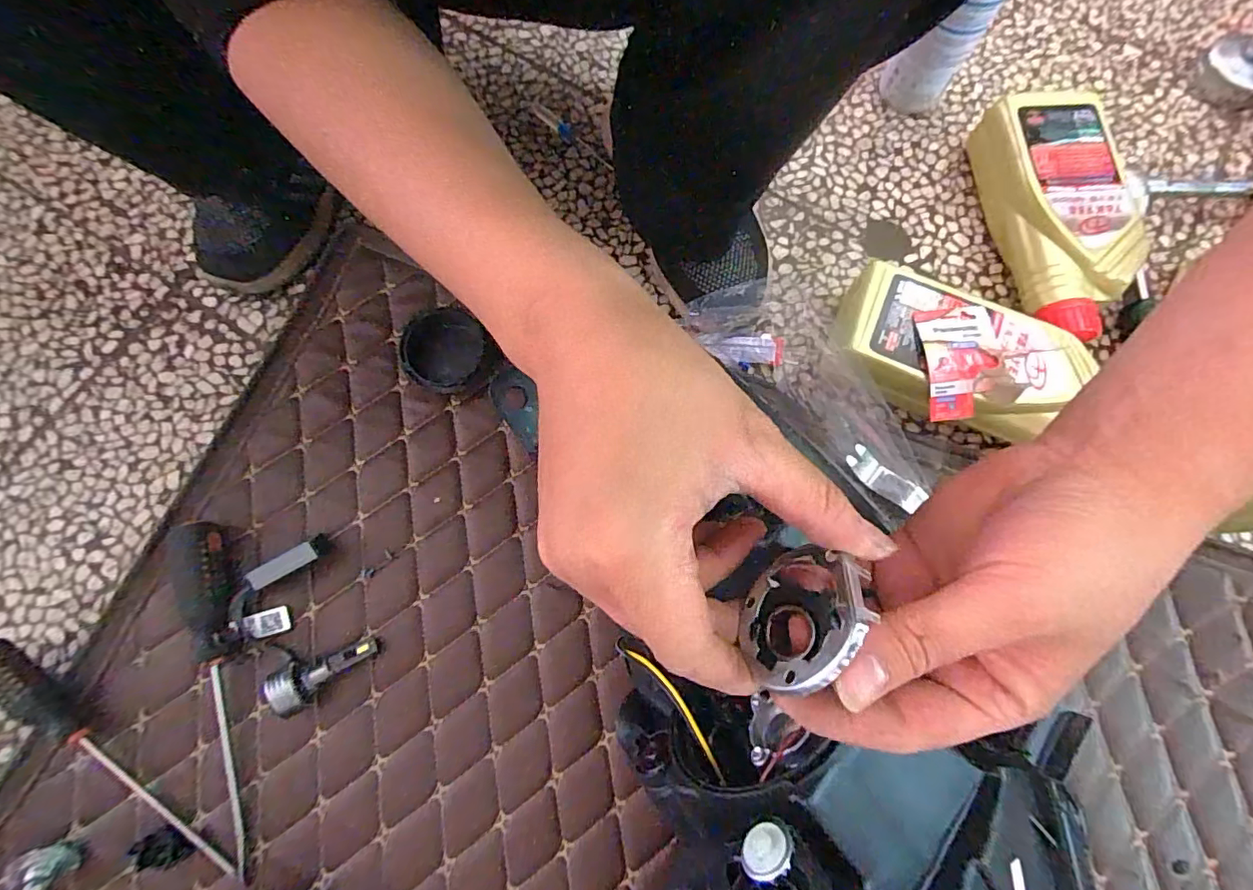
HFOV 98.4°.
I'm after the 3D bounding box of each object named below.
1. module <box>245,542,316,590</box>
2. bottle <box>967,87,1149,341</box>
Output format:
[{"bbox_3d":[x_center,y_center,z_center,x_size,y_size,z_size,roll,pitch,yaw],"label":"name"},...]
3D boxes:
[{"bbox_3d":[-0.261,0.094,0.417,0.054,0.030,0.014,-27,78,-8],"label":"module"},{"bbox_3d":[0.403,-0.209,0.505,0.103,0.066,0.245,-3,76,-2],"label":"bottle"}]

